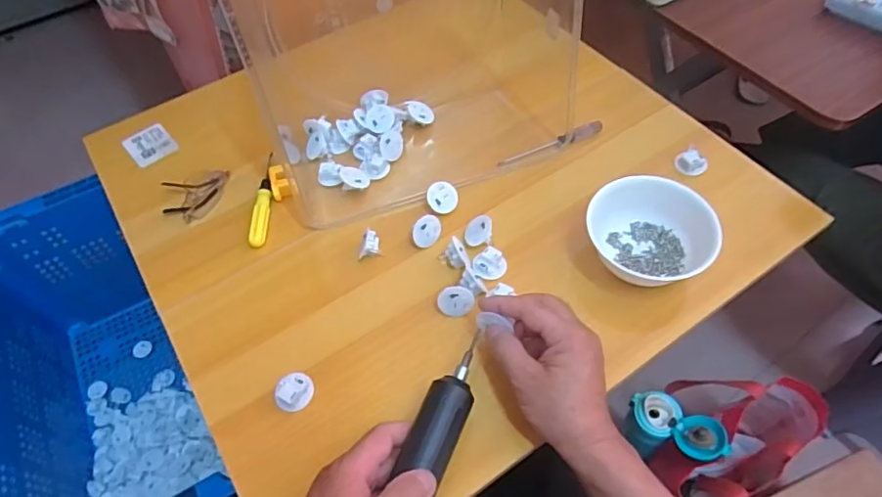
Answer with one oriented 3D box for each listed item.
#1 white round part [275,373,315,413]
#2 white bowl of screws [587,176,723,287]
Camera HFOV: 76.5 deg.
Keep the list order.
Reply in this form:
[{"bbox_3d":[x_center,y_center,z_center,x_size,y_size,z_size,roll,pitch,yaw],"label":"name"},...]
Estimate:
[{"bbox_3d":[-0.126,0.123,0.479,0.028,0.017,0.032,33,63,22],"label":"white round part"},{"bbox_3d":[0.196,-0.018,0.531,0.105,0.048,0.097,-1,56,2],"label":"white bowl of screws"}]

